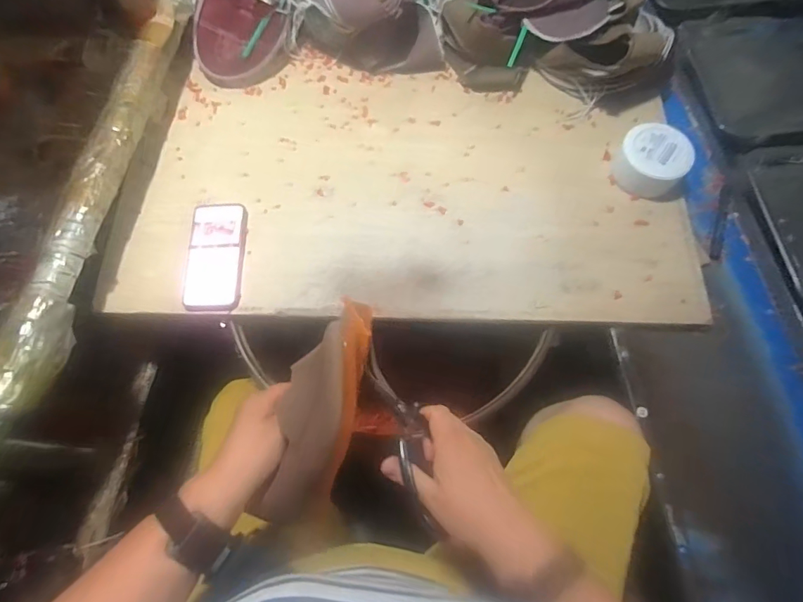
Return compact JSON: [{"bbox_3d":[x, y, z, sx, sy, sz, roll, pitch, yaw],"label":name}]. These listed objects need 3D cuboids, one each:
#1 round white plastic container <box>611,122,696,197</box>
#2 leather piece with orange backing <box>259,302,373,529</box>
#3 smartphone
[{"bbox_3d":[0.383,-0.212,0.690,0.105,0.063,0.092,39,72,14],"label":"round white plastic container"},{"bbox_3d":[-0.076,0.104,0.401,0.069,0.024,0.215,21,100,7],"label":"leather piece with orange backing"},{"bbox_3d":[-0.273,-0.069,0.660,0.080,0.008,0.171,-1,68,-2],"label":"smartphone"}]

